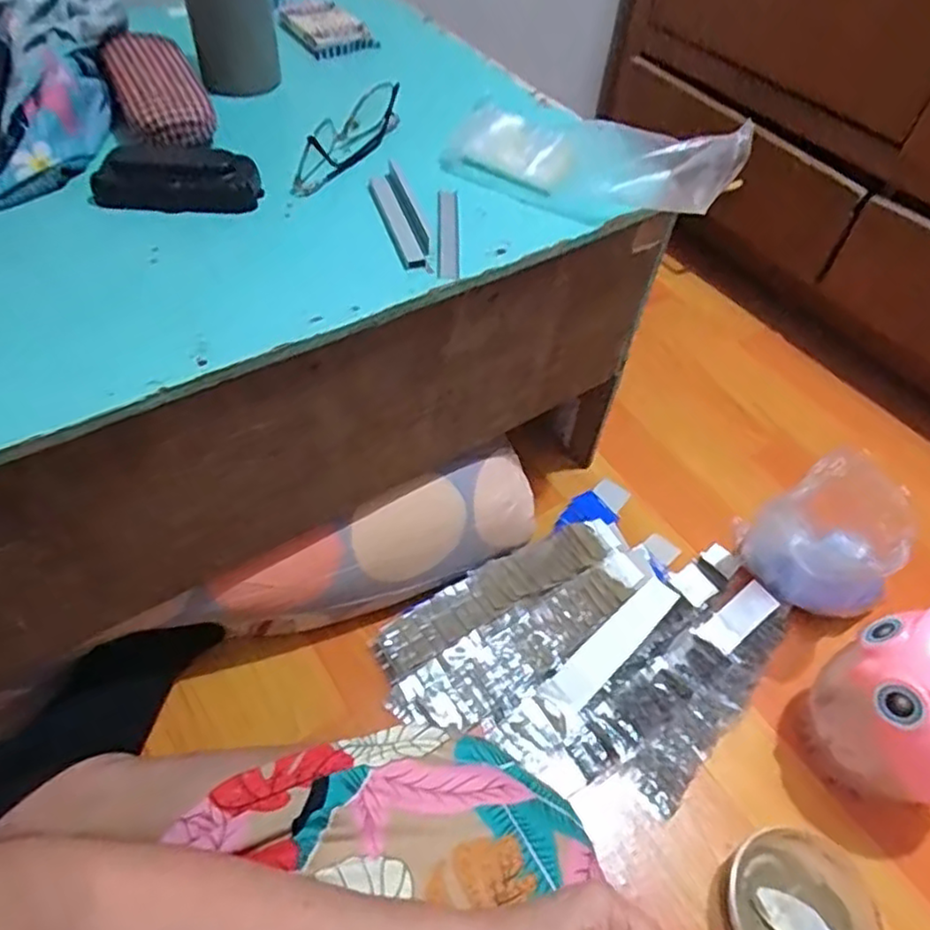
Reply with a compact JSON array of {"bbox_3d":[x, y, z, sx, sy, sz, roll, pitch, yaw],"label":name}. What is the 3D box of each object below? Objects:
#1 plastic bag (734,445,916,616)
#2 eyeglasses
[{"bbox_3d":[0.343,0.080,0.636,0.096,0.164,0.108,-19,55,-18],"label":"plastic bag"},{"bbox_3d":[-0.091,-0.257,0.512,0.028,0.039,0.133,21,53,12],"label":"eyeglasses"}]

